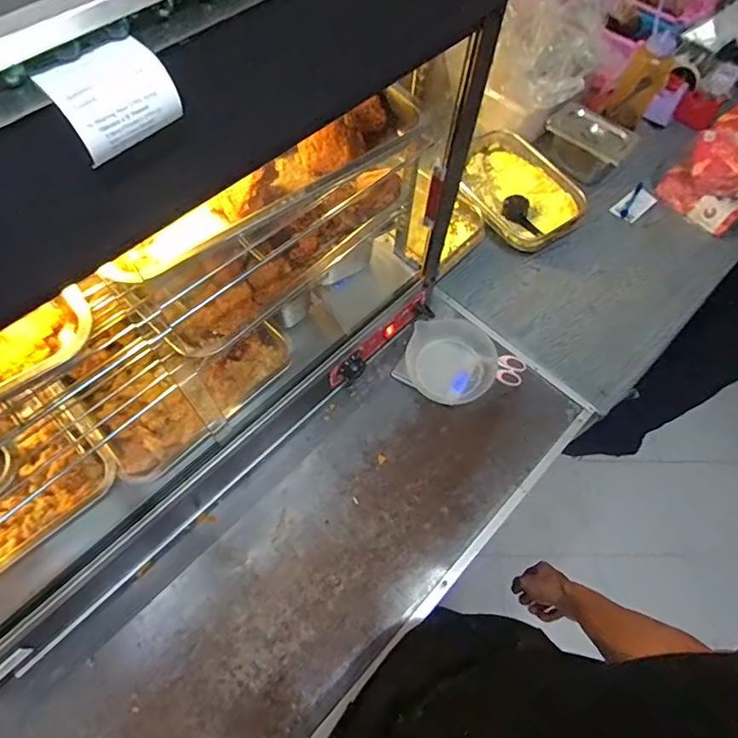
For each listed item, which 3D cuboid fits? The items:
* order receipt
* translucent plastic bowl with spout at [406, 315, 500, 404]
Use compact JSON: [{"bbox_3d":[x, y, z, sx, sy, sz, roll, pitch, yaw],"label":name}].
[{"bbox_3d":[-0.135,-0.143,0.261,0.035,0.030,0.056,42,68,17],"label":"order receipt"},{"bbox_3d":[0.144,-0.017,0.874,0.154,0.061,0.152,0,62,0],"label":"translucent plastic bowl with spout"}]

